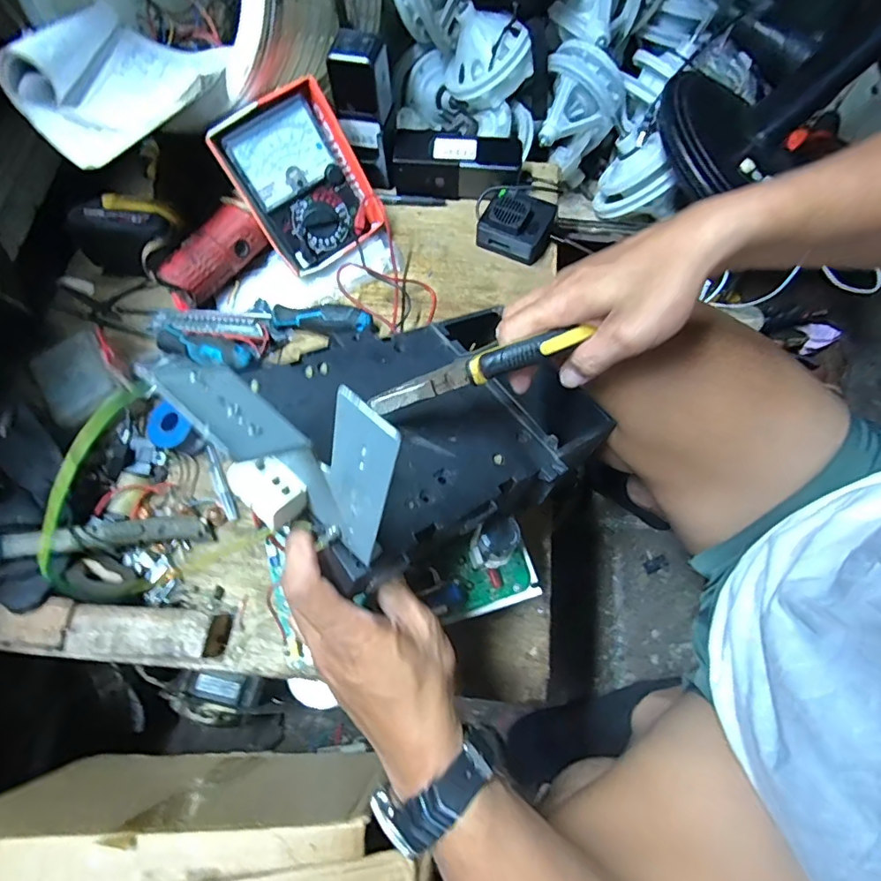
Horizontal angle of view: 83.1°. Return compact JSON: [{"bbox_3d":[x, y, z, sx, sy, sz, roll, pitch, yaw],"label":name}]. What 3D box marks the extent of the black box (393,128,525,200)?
[{"bbox_3d":[0.021,-0.349,0.627,0.153,0.051,0.060,6,69,3],"label":"black box"}]

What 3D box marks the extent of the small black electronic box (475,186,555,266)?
[{"bbox_3d":[0.093,-0.264,0.603,0.078,0.052,0.073,23,71,10],"label":"small black electronic box"}]

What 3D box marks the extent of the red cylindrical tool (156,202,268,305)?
[{"bbox_3d":[-0.264,-0.213,0.574,0.051,0.045,0.116,38,74,14],"label":"red cylindrical tool"}]

